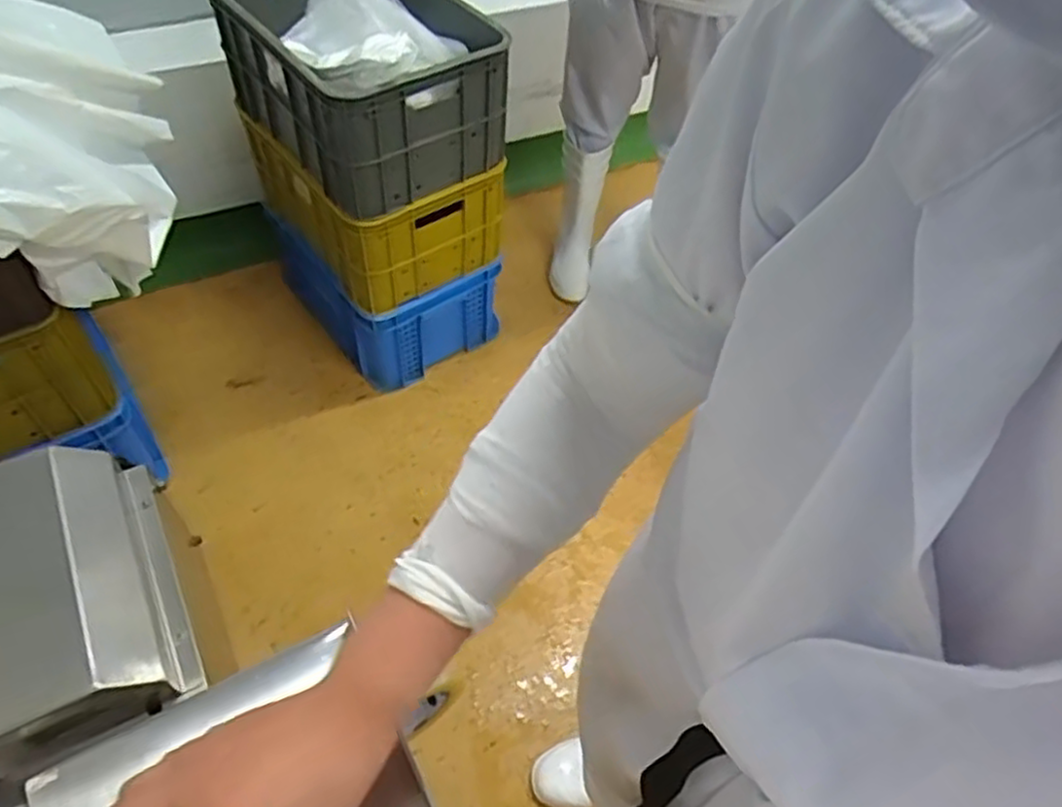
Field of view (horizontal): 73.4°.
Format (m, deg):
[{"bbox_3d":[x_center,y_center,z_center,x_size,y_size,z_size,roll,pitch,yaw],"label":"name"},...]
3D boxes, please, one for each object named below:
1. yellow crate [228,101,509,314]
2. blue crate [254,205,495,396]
[{"bbox_3d":[-0.316,-0.434,1.475,0.352,0.239,0.450,-33,62,-26],"label":"yellow crate"},{"bbox_3d":[-0.323,-0.268,1.665,0.357,0.251,0.370,-33,62,-26],"label":"blue crate"}]

